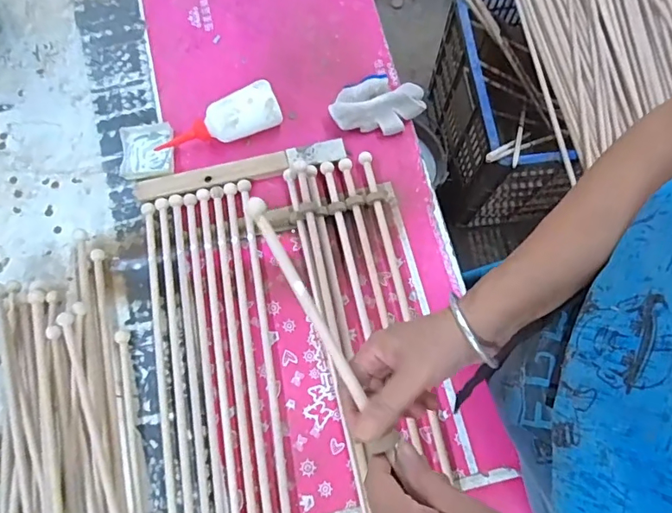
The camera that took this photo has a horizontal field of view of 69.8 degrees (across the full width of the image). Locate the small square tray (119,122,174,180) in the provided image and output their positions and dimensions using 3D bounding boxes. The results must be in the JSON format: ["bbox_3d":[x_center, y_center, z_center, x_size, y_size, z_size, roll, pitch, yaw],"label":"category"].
[{"bbox_3d":[-0.271,-0.152,0.690,0.075,0.014,0.080,-2,74,0],"label":"small square tray"}]

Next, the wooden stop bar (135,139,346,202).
[{"bbox_3d":[-0.133,-0.120,0.670,0.289,0.015,0.034,-13,74,-3],"label":"wooden stop bar"}]

